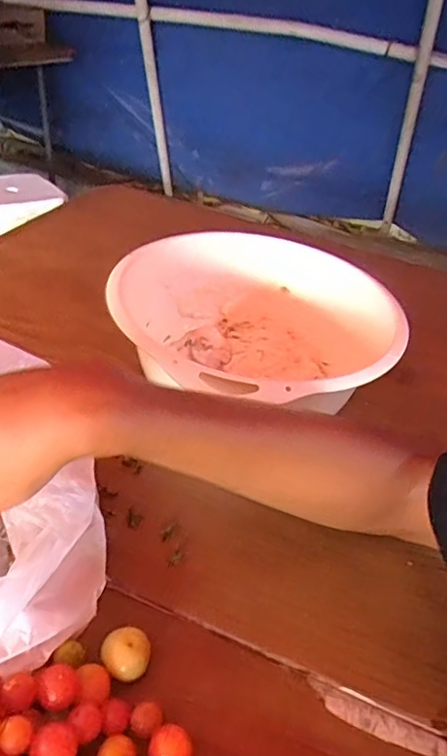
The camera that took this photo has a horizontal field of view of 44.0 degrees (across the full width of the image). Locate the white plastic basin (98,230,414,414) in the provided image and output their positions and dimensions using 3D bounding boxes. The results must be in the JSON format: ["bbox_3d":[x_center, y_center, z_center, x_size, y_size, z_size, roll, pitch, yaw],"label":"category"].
[{"bbox_3d":[0.024,-0.033,0.491,0.230,0.096,0.244,5,39,-4],"label":"white plastic basin"}]

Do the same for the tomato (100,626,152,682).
[{"bbox_3d":[-0.055,0.157,0.311,0.026,0.023,0.026,6,37,-4],"label":"tomato"}]

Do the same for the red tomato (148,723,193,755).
[{"bbox_3d":[-0.027,0.189,0.279,0.021,0.019,0.021,6,37,-4],"label":"red tomato"}]

